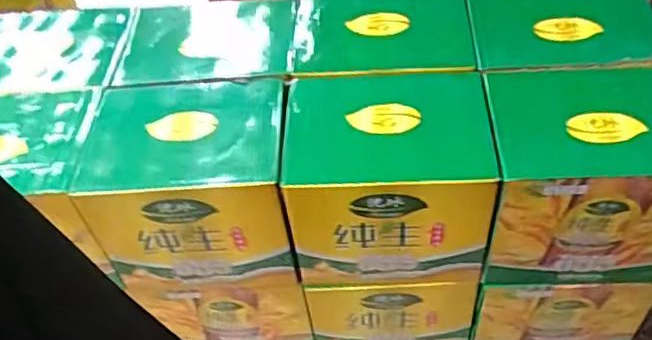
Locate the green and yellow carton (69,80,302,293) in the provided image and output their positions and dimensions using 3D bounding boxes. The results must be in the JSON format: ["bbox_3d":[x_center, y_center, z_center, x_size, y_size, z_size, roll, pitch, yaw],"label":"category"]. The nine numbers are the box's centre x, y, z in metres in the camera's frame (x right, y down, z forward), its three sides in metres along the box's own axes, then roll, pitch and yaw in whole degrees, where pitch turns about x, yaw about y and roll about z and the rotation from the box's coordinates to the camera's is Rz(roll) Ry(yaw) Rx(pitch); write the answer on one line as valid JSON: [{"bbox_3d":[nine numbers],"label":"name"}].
[{"bbox_3d":[-0.197,0.020,0.995,0.280,0.275,0.227,-4,49,4],"label":"green and yellow carton"}]

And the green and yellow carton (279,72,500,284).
[{"bbox_3d":[0.098,0.012,0.985,0.307,0.256,0.229,-4,49,4],"label":"green and yellow carton"}]

